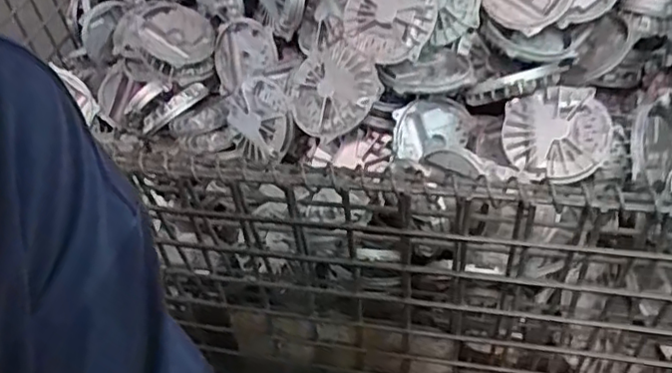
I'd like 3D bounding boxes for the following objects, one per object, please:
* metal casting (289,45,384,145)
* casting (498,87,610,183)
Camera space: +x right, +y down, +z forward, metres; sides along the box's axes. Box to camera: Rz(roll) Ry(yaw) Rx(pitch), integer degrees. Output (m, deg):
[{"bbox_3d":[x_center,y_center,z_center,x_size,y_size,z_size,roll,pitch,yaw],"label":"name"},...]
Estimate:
[{"bbox_3d":[-0.007,-0.113,0.751,0.106,0.026,0.113,-13,63,26],"label":"metal casting"},{"bbox_3d":[0.231,-0.058,0.668,0.105,0.025,0.105,-5,68,12],"label":"casting"}]

